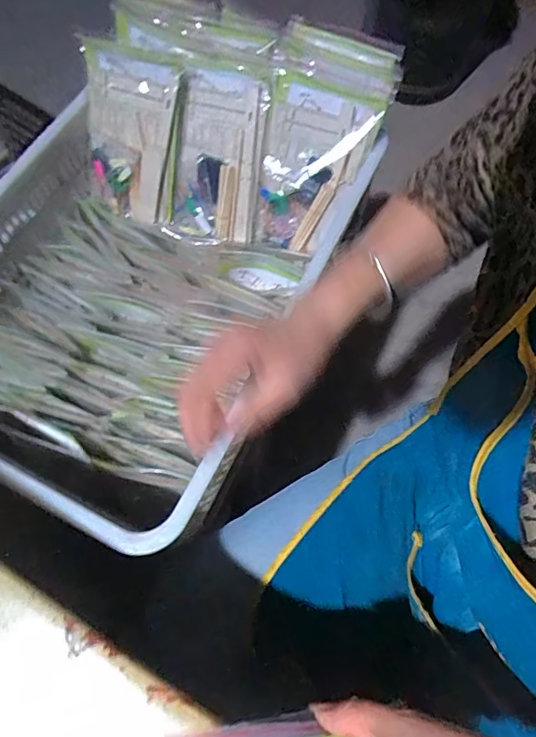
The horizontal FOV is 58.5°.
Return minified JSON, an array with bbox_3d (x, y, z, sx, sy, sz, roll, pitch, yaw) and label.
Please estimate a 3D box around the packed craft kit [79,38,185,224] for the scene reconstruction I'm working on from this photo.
[{"bbox_3d":[-0.194,-0.317,0.657,0.137,0.205,0.027,16,29,4],"label":"packed craft kit"}]

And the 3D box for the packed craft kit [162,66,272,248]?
[{"bbox_3d":[-0.069,-0.280,0.650,0.126,0.215,0.021,16,25,7],"label":"packed craft kit"}]

